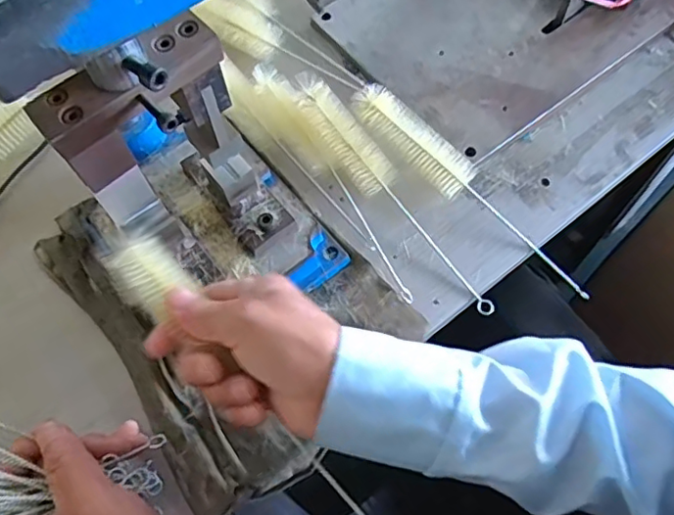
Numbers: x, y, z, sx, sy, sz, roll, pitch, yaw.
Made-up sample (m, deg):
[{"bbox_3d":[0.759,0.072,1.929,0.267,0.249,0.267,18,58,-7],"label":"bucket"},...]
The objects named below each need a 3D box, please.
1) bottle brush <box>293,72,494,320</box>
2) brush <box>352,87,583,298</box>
[{"bbox_3d":[0.039,-0.056,0.478,0.032,0.036,0.245,-33,68,-13],"label":"bottle brush"},{"bbox_3d":[0.102,-0.061,0.481,0.035,0.027,0.243,-41,70,-15],"label":"brush"}]

